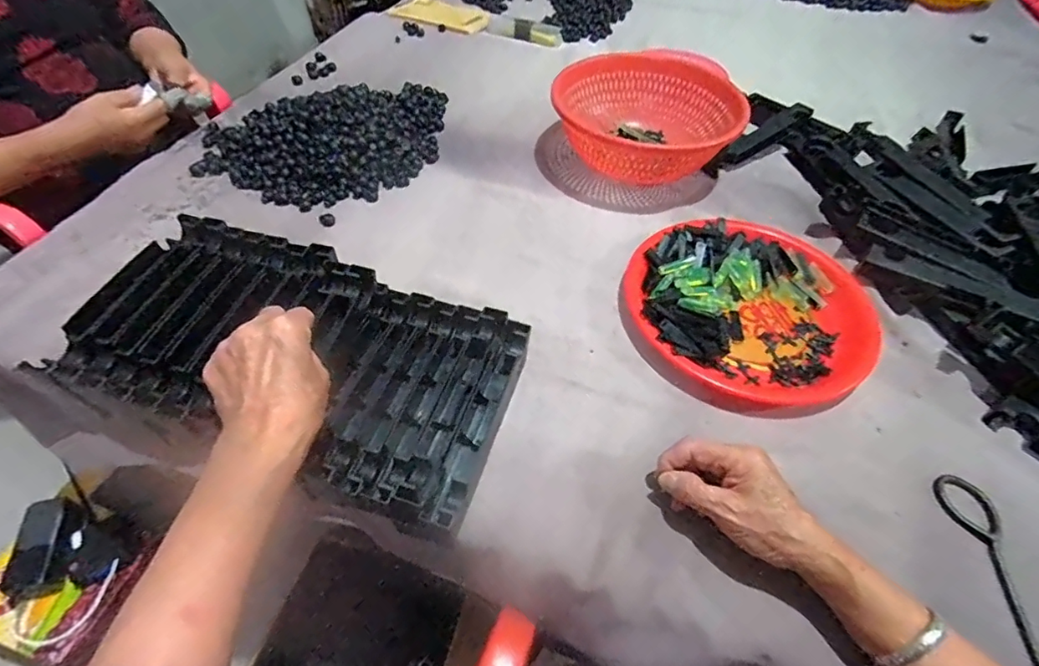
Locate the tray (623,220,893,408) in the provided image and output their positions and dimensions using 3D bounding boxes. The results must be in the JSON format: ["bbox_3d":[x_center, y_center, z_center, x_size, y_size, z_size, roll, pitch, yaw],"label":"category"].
[{"bbox_3d":[0.252,-0.031,0.557,0.256,0.038,0.244,2,50,-2],"label":"tray"}]

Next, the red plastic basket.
[{"bbox_3d":[0.168,-0.296,0.720,0.238,0.102,0.243,2,50,-2],"label":"red plastic basket"}]

